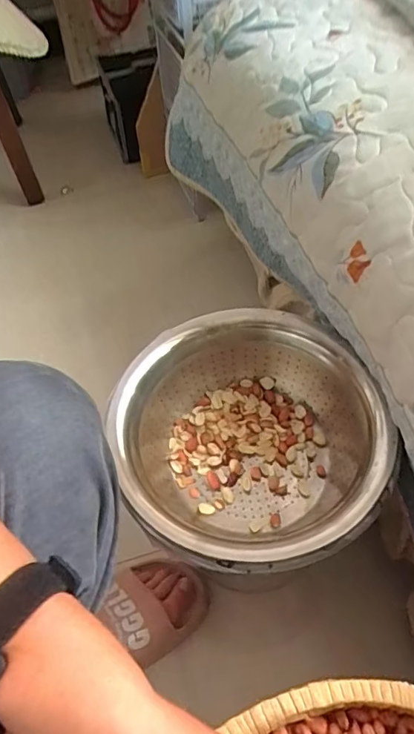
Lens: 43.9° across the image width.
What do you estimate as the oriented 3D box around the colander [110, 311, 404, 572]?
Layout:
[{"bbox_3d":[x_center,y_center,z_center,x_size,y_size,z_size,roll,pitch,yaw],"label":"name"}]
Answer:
[{"bbox_3d":[0.041,0.072,0.511,0.233,0.099,0.259,-5,55,0],"label":"colander"}]

